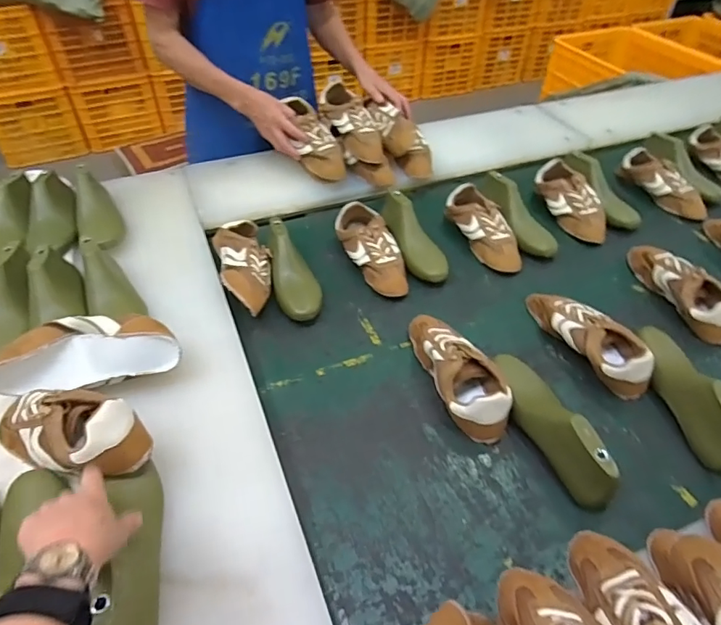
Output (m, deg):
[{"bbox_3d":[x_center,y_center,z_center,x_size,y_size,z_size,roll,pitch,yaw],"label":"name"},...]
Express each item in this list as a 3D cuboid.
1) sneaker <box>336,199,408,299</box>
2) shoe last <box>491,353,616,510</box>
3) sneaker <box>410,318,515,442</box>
[{"bbox_3d":[0.026,-0.126,0.979,0.101,0.067,0.228,-17,50,-15],"label":"sneaker"},{"bbox_3d":[0.269,0.149,0.701,0.084,0.089,0.247,-9,48,-8],"label":"shoe last"},{"bbox_3d":[0.150,0.082,0.770,0.096,0.076,0.236,-15,49,-14],"label":"sneaker"}]

